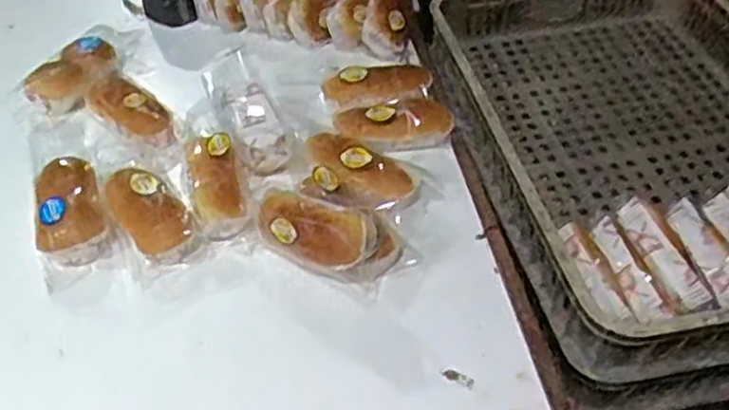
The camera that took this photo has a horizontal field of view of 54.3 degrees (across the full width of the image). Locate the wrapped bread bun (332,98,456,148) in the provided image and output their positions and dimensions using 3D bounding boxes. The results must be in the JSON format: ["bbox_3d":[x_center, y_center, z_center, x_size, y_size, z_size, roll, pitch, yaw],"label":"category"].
[{"bbox_3d":[0.038,-0.103,0.894,0.153,0.043,0.051,-9,47,-8],"label":"wrapped bread bun"}]

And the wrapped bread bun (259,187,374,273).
[{"bbox_3d":[-0.055,0.026,0.738,0.138,0.043,0.070,20,92,14],"label":"wrapped bread bun"}]

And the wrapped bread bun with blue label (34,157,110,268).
[{"bbox_3d":[-0.329,0.005,0.792,0.072,0.047,0.138,-16,48,-14],"label":"wrapped bread bun with blue label"}]

